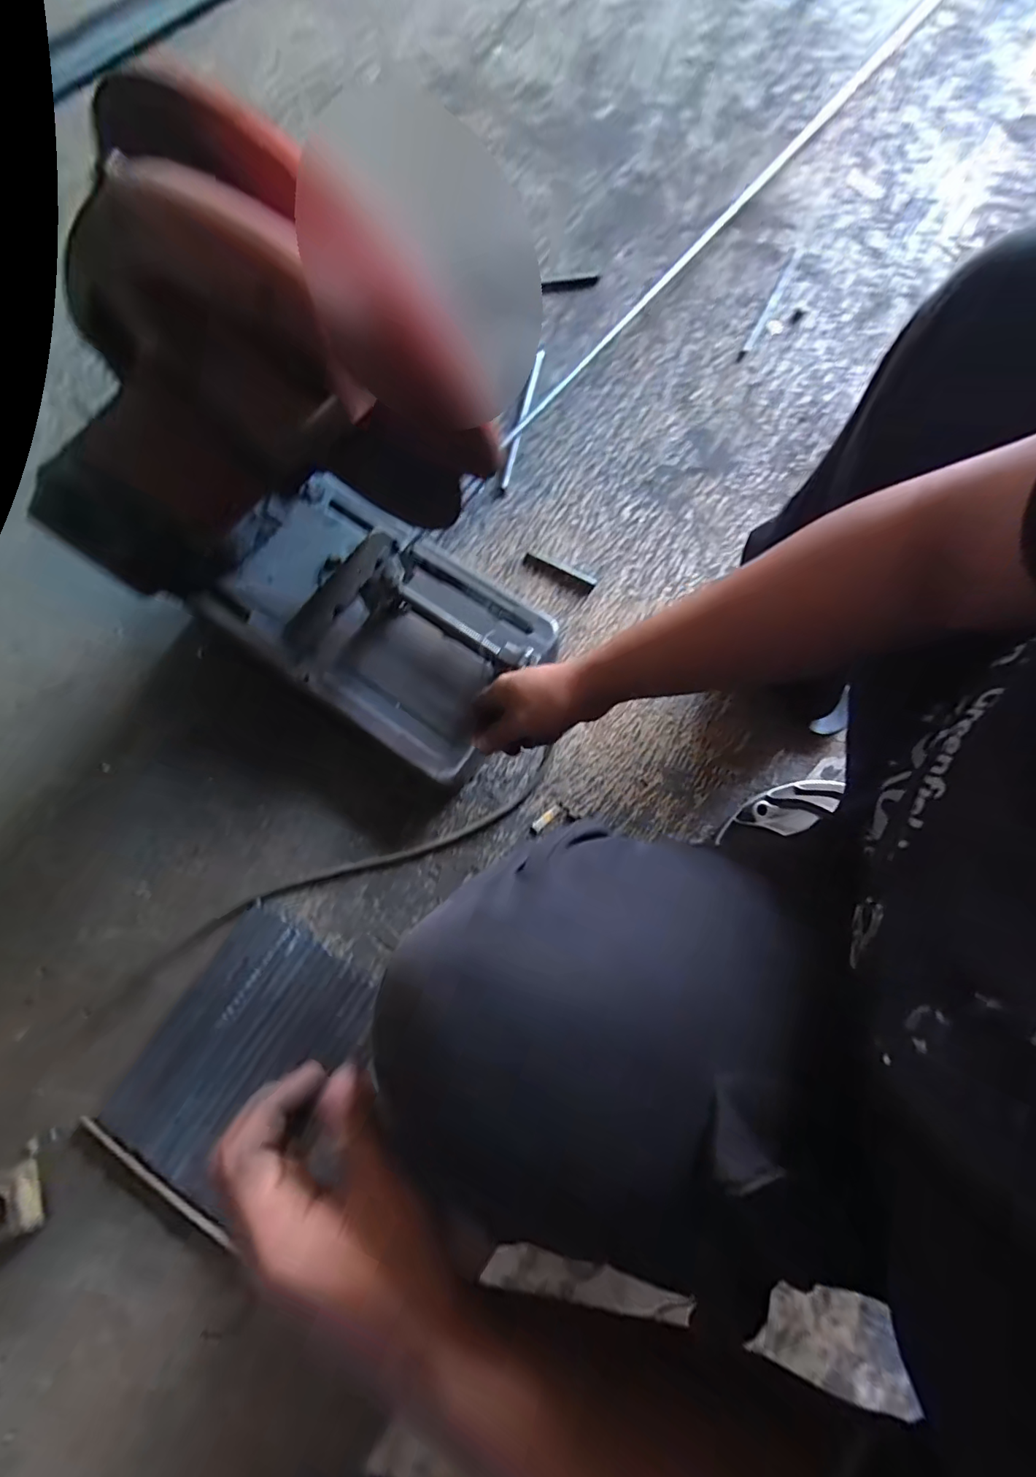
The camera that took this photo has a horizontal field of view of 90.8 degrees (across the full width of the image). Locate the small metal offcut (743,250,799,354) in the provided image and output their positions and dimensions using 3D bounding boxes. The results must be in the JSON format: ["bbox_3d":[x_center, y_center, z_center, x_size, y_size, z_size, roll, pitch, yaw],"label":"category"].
[{"bbox_3d":[0.422,-0.727,0.848,0.017,0.010,0.242,26,81,6],"label":"small metal offcut"}]

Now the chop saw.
[{"bbox_3d":[-0.186,-0.203,0.461,0.399,0.425,0.266,31,77,10],"label":"chop saw"}]

